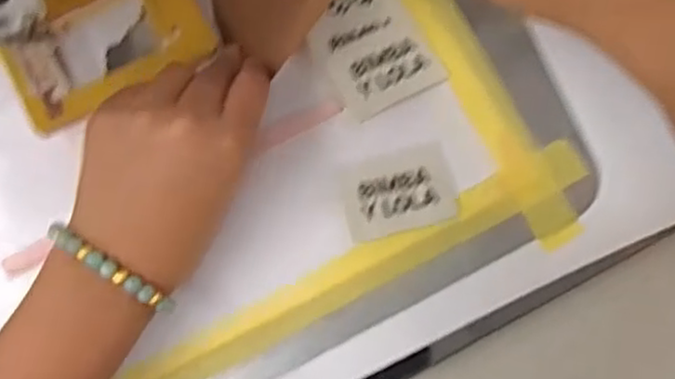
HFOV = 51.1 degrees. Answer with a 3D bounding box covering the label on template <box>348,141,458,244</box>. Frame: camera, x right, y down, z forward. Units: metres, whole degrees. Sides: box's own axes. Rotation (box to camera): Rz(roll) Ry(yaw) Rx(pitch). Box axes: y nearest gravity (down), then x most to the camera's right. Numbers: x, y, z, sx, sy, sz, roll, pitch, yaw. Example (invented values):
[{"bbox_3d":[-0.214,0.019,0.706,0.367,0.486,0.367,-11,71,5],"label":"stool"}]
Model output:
[{"bbox_3d":[0.033,0.001,0.373,0.058,0.004,0.041,-15,77,-2],"label":"label on template"}]

